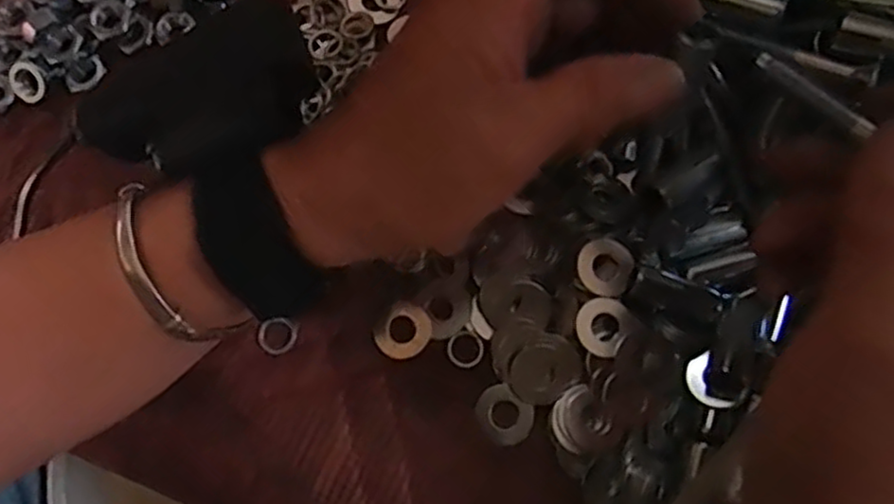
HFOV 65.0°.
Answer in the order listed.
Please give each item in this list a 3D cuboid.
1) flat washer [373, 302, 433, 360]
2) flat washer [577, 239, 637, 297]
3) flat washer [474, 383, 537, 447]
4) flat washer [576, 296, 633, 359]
[{"bbox_3d":[-0.016,0.029,0.260,0.019,0.004,0.021,44,83,8],"label":"flat washer"},{"bbox_3d":[0.058,0.006,0.256,0.020,0.004,0.021,0,79,1],"label":"flat washer"},{"bbox_3d":[0.021,0.059,0.252,0.021,0.004,0.018,41,83,8],"label":"flat washer"},{"bbox_3d":[0.056,0.027,0.253,0.020,0.006,0.021,0,79,1],"label":"flat washer"}]

